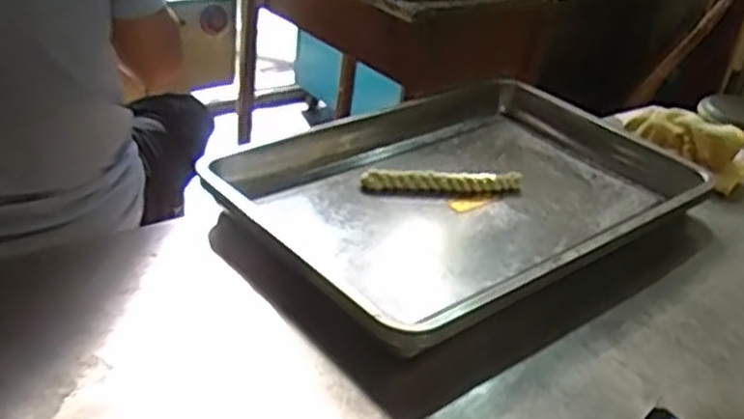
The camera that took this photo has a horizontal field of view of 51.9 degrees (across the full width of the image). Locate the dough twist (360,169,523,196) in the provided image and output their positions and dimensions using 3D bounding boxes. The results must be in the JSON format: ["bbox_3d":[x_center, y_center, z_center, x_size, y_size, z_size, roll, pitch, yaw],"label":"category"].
[{"bbox_3d":[0.098,-0.042,1.049,0.219,0.025,0.026,2,33,-8],"label":"dough twist"}]

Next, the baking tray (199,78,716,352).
[{"bbox_3d":[0.139,-0.033,1.008,0.667,0.065,0.426,-18,40,-35],"label":"baking tray"}]

